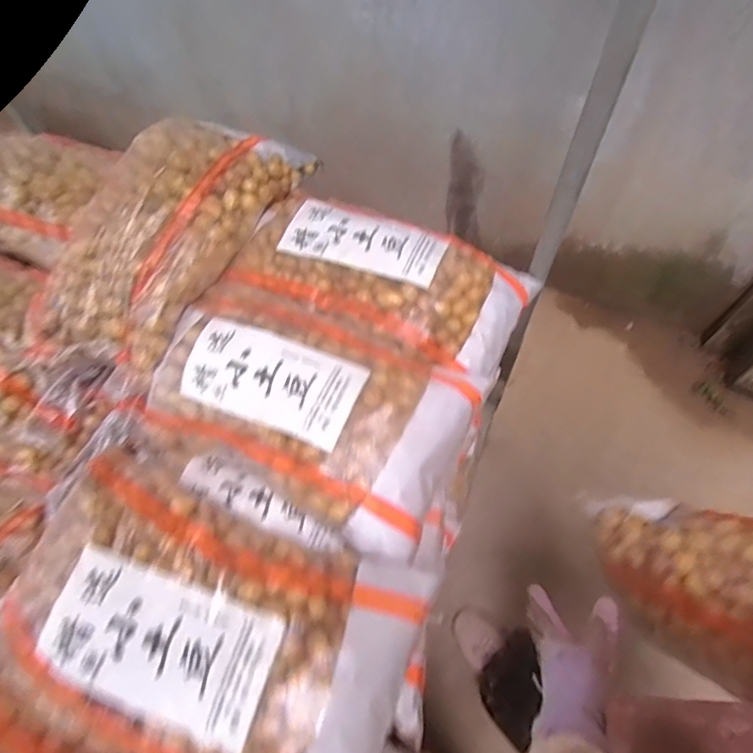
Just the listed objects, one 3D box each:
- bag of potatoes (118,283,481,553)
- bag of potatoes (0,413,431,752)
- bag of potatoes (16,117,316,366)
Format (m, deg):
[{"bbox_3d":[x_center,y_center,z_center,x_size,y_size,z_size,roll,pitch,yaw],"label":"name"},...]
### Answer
[{"bbox_3d":[-0.131,0.021,0.770,0.522,0.094,0.300,23,65,15],"label":"bag of potatoes"},{"bbox_3d":[-0.237,0.282,0.641,0.601,0.129,0.325,26,66,16],"label":"bag of potatoes"},{"bbox_3d":[-0.393,-0.280,0.905,0.275,0.134,0.551,22,65,14],"label":"bag of potatoes"}]

